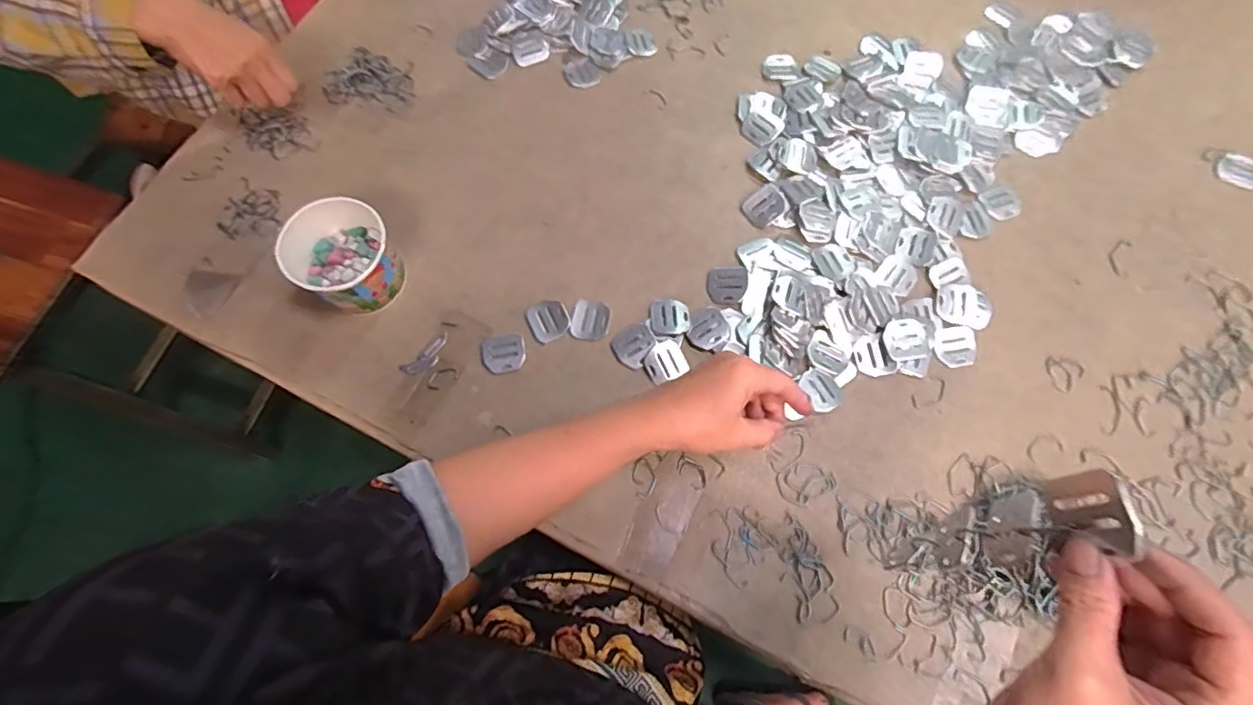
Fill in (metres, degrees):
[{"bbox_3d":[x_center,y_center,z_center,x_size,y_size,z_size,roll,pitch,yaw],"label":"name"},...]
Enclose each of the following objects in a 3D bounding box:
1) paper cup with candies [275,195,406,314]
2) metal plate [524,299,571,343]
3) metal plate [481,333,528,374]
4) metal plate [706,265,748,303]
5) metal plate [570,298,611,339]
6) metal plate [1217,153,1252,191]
[{"bbox_3d":[-0.265,-0.087,0.543,0.094,0.071,0.100,-28,72,-9],"label":"paper cup with candies"},{"bbox_3d":[-0.076,-0.033,0.555,0.038,0.004,0.041,-32,73,-11],"label":"metal plate"},{"bbox_3d":[-0.117,0.000,0.546,0.042,0.004,0.036,-16,70,-5],"label":"metal plate"},{"bbox_3d":[0.100,-0.068,0.566,0.038,0.007,0.040,1,73,9],"label":"metal plate"},{"bbox_3d":[-0.035,-0.033,0.563,0.037,0.004,0.039,7,70,3],"label":"metal plate"},{"bbox_3d":[0.645,-0.193,0.606,0.042,0.005,0.042,0,70,0],"label":"metal plate"}]

